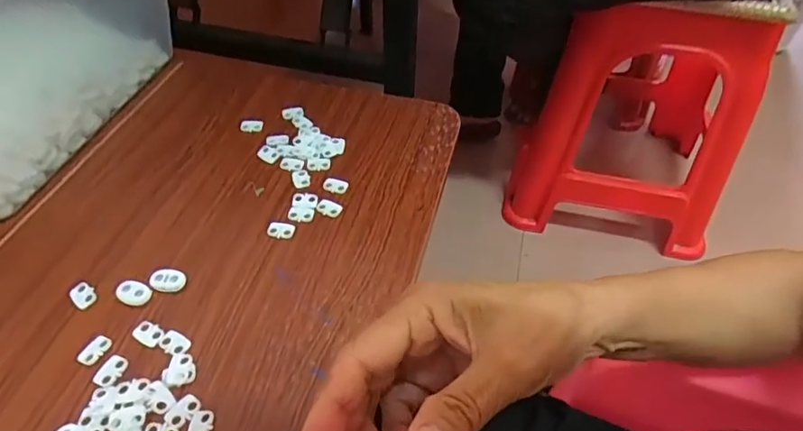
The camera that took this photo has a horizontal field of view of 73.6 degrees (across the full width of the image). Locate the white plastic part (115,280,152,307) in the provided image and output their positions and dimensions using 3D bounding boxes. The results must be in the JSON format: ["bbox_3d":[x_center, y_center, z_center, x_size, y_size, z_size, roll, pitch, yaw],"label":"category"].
[{"bbox_3d":[-0.173,0.050,0.346,0.022,0.004,0.015,17,48,13],"label":"white plastic part"}]

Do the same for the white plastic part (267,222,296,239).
[{"bbox_3d":[-0.087,0.011,0.387,0.020,0.004,0.012,6,47,3],"label":"white plastic part"}]

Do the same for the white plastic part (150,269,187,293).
[{"bbox_3d":[-0.154,0.043,0.353,0.023,0.004,0.015,6,47,3],"label":"white plastic part"}]

